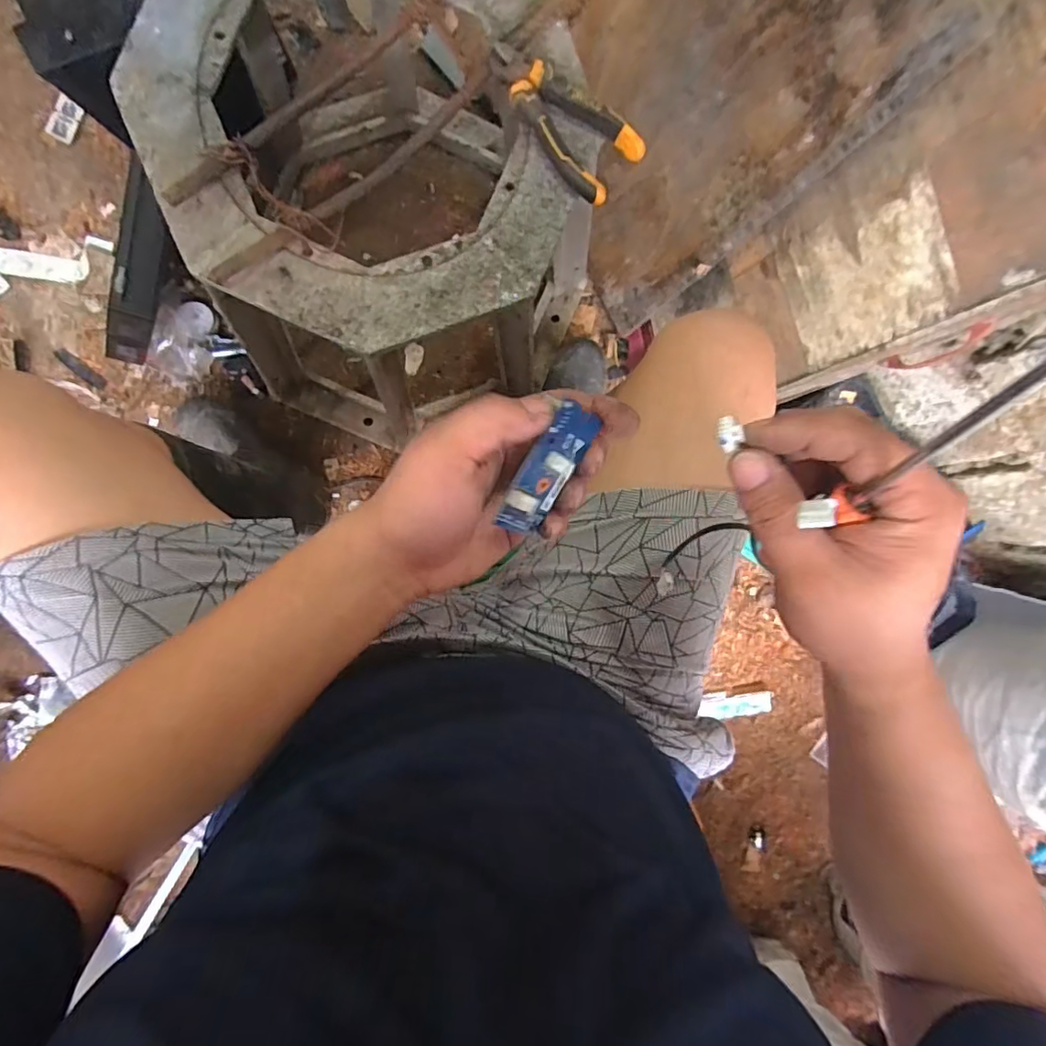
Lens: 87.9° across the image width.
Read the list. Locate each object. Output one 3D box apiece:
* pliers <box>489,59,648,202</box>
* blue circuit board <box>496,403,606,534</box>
[{"bbox_3d":[0.037,-0.363,0.489,0.144,0.021,0.068,43,85,-7],"label":"pliers"},{"bbox_3d":[0.014,-0.024,0.258,0.031,0.008,0.064,23,101,-51],"label":"blue circuit board"}]

